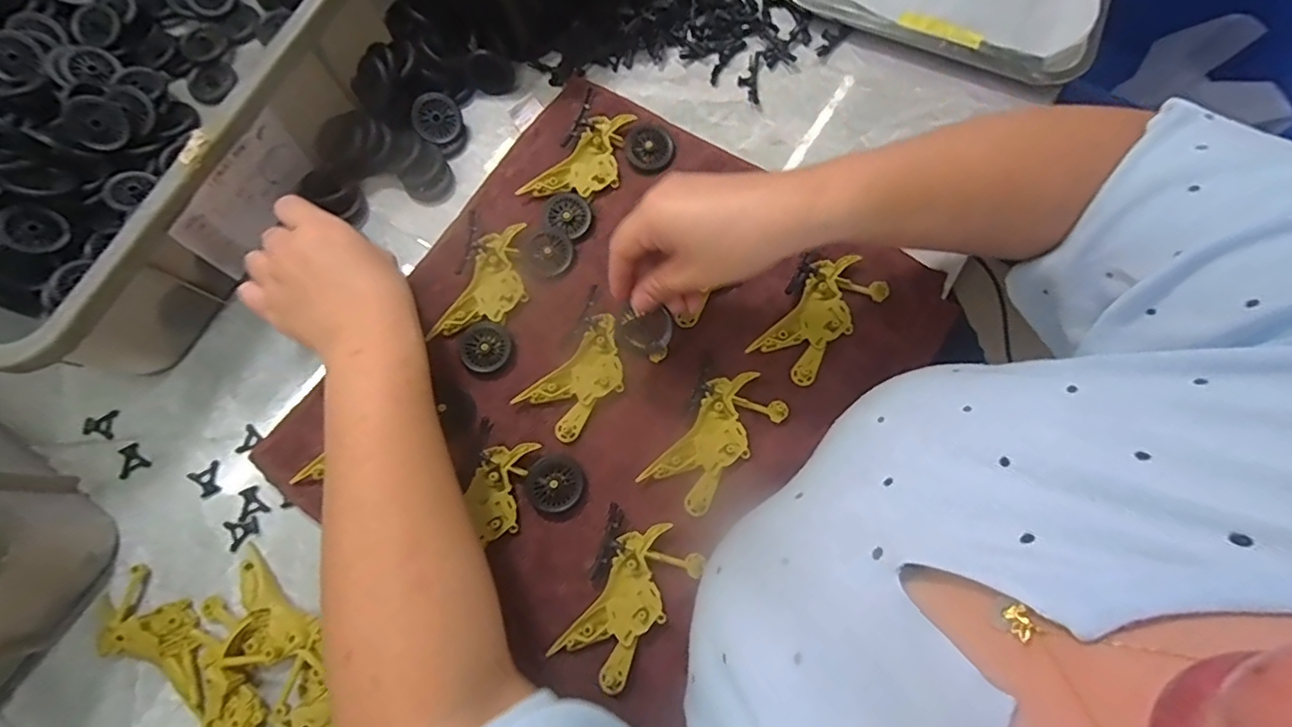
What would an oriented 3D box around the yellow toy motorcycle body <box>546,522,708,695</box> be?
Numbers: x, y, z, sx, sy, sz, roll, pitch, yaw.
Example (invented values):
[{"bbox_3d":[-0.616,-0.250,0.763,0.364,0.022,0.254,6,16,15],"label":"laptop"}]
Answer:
[{"bbox_3d":[-0.010,0.151,0.351,0.050,0.007,0.098,36,79,10],"label":"yellow toy motorcycle body"}]

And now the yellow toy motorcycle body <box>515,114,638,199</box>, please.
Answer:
[{"bbox_3d":[-0.044,-0.154,0.424,0.047,0.010,0.097,42,80,11],"label":"yellow toy motorcycle body"}]

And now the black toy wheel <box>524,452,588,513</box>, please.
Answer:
[{"bbox_3d":[-0.062,0.081,0.371,0.038,0.006,0.038,-44,78,-9],"label":"black toy wheel"}]

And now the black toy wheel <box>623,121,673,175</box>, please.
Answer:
[{"bbox_3d":[0.003,-0.169,0.431,0.038,0.008,0.041,0,75,1],"label":"black toy wheel"}]

